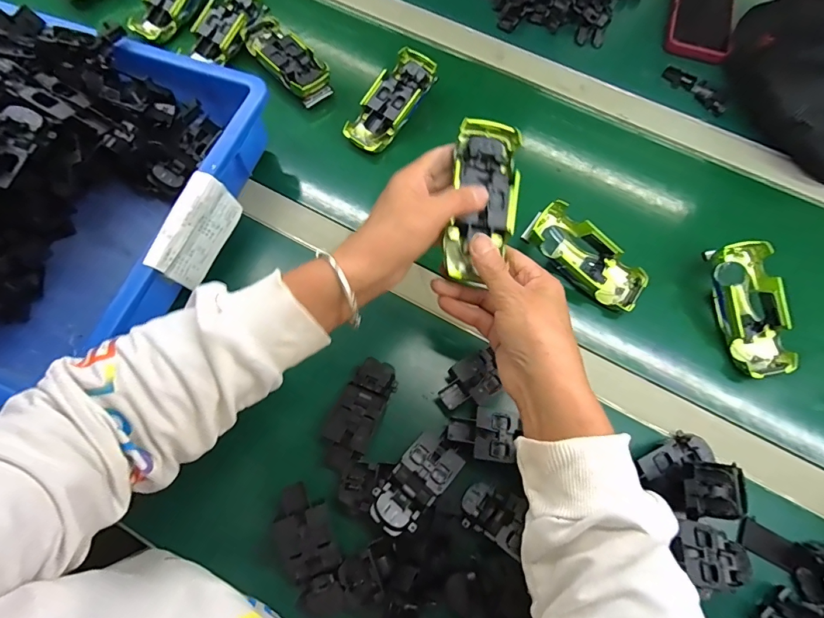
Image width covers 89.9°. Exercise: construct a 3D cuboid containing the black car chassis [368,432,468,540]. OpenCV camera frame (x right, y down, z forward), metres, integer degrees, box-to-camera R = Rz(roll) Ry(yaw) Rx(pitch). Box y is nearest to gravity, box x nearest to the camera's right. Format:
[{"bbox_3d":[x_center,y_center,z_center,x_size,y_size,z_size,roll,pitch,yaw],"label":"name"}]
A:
[{"bbox_3d":[0.003,0.146,0.345,0.043,0.018,0.081,38,76,16],"label":"black car chassis"}]

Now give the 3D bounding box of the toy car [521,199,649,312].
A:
[{"bbox_3d":[0.182,-0.053,0.433,0.131,0.041,0.058,35,71,11],"label":"toy car"}]

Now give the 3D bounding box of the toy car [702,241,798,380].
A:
[{"bbox_3d":[0.339,0.001,0.419,0.059,0.036,0.131,-7,83,-5],"label":"toy car"}]

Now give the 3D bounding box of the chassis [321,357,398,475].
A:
[{"bbox_3d":[-0.049,0.094,0.374,0.044,0.018,0.101,24,72,12],"label":"chassis"}]

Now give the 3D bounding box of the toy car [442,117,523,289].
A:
[{"bbox_3d":[0.058,-0.088,0.343,0.058,0.029,0.133,12,84,2],"label":"toy car"}]

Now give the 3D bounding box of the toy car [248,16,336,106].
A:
[{"bbox_3d":[-0.160,-0.317,0.526,0.058,0.027,0.132,-41,72,-12],"label":"toy car"}]

